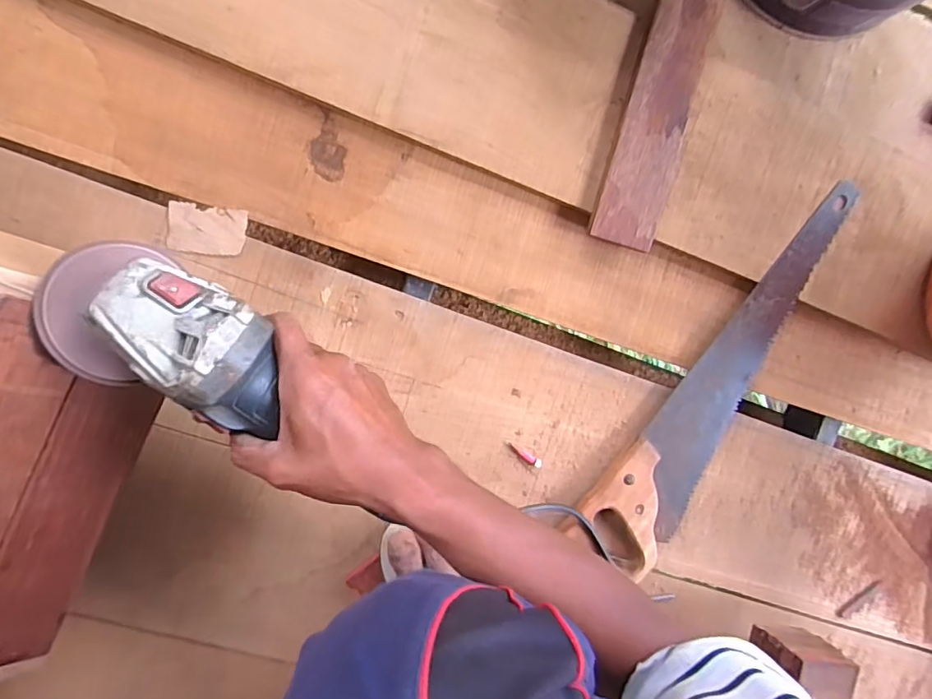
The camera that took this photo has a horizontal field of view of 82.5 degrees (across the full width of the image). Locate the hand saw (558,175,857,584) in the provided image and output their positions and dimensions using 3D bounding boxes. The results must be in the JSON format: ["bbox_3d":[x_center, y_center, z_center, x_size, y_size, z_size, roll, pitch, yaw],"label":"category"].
[{"bbox_3d":[0.287,0.042,0.562,0.112,0.030,0.453,39,92,-10],"label":"hand saw"}]

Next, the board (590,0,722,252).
[{"bbox_3d":[0.186,-0.225,0.517,0.068,0.016,0.248,14,96,-8],"label":"board"}]

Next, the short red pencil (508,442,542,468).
[{"bbox_3d":[0.062,0.110,0.552,0.042,0.008,0.008,34,93,-9],"label":"short red pencil"}]

